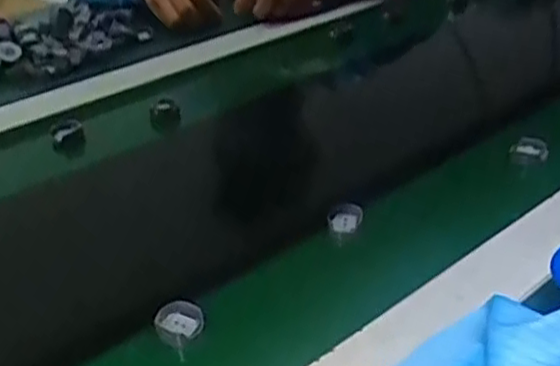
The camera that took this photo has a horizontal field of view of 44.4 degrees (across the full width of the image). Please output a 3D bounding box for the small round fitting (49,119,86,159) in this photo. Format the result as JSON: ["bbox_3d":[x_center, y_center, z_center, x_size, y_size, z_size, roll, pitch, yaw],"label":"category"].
[{"bbox_3d":[-0.197,-0.040,0.639,0.028,0.032,0.014,-19,36,-24],"label":"small round fitting"}]

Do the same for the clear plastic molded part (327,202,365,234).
[{"bbox_3d":[0.047,0.025,0.497,0.025,0.014,0.020,1,32,6],"label":"clear plastic molded part"}]

